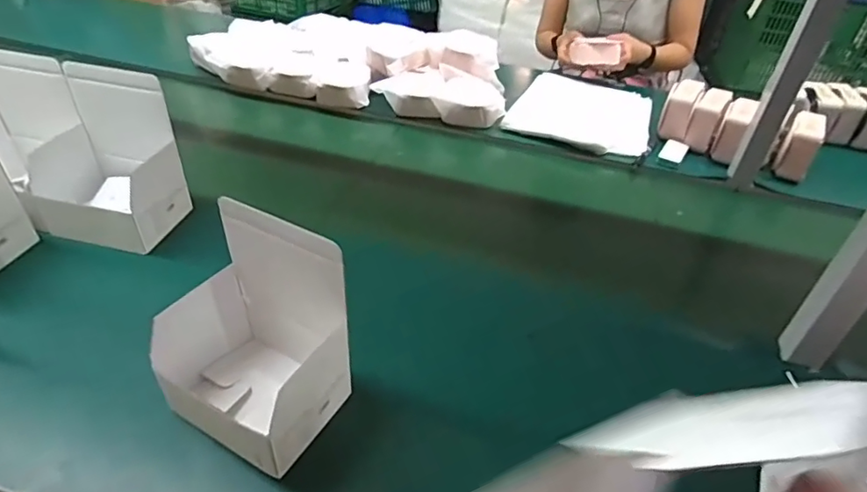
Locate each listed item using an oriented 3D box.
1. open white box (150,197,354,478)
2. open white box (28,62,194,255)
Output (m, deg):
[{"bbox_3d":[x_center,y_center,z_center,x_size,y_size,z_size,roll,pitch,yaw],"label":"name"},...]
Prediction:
[{"bbox_3d":[-0.168,0.082,0.498,0.151,0.197,0.120,23,42,21],"label":"open white box"},{"bbox_3d":[-0.435,-0.113,0.705,0.154,0.185,0.128,12,39,9],"label":"open white box"}]

